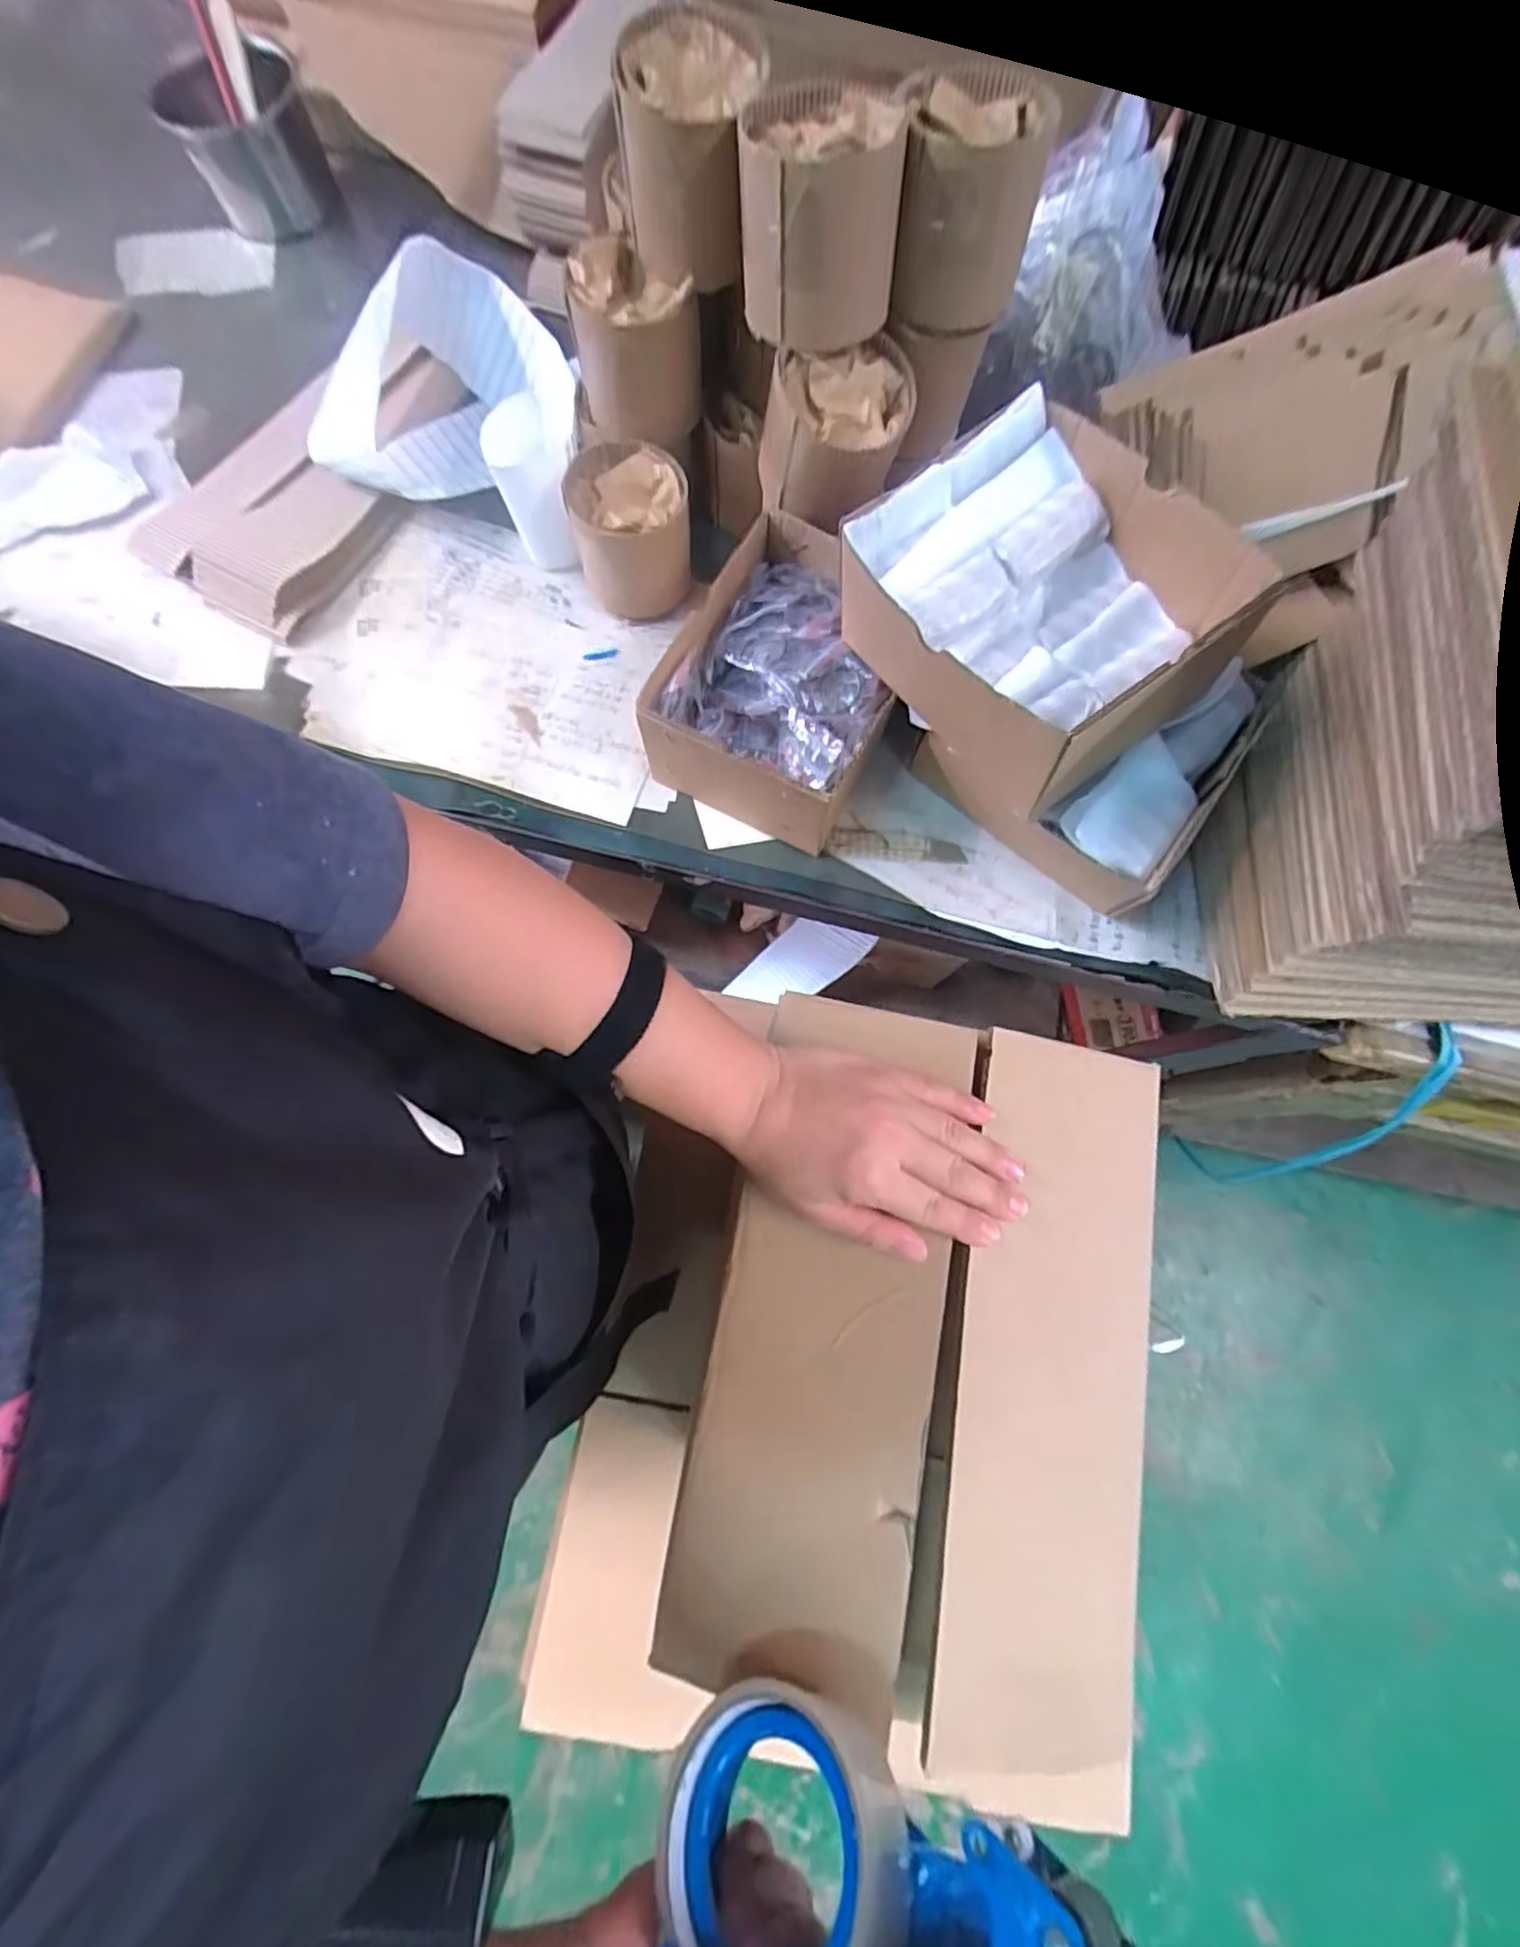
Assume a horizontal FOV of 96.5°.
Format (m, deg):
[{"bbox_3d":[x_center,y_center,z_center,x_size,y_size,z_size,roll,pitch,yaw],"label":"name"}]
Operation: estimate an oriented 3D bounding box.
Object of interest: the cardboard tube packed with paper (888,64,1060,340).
[{"bbox_3d":[0.128,-0.491,0.434,0.093,0.089,0.097,20,75,4],"label":"cardboard tube packed with paper"}]

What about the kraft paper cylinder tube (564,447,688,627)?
[{"bbox_3d":[-0.104,-0.355,0.560,0.096,0.089,0.093,-14,78,-5],"label":"kraft paper cylinder tube"}]

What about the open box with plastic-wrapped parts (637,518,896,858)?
[{"bbox_3d":[0.024,-0.217,0.520,0.158,0.090,0.199,27,78,4],"label":"open box with plastic-wrapped parts"}]

